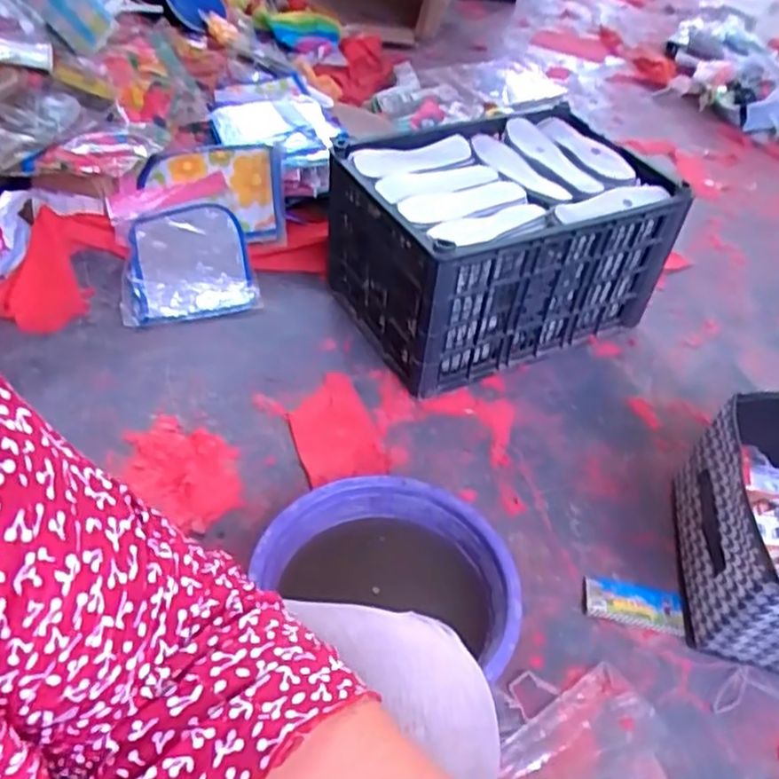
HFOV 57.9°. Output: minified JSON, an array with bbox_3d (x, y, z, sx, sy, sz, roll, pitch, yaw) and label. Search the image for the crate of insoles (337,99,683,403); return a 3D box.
[{"bbox_3d":[0.170,-0.254,1.200,0.463,0.282,0.352,-17,50,-23],"label":"crate of insoles"}]

